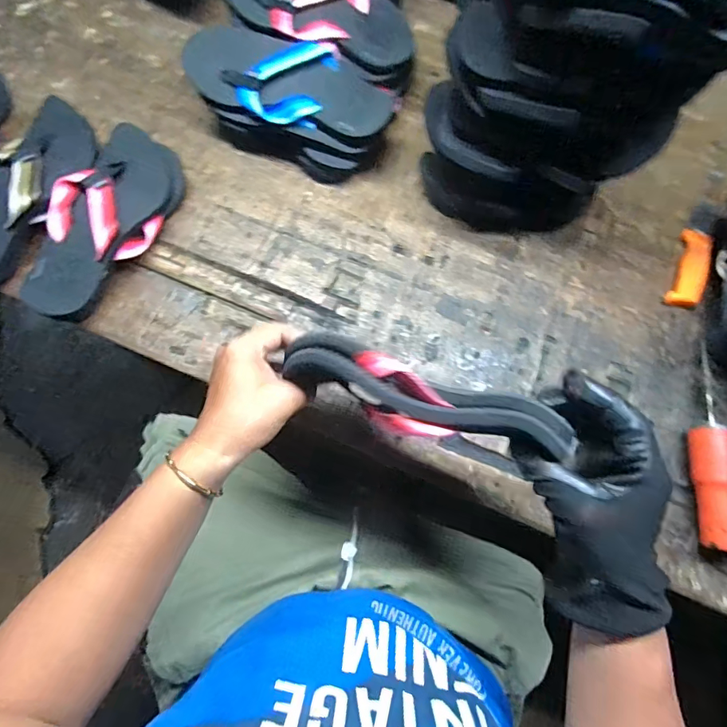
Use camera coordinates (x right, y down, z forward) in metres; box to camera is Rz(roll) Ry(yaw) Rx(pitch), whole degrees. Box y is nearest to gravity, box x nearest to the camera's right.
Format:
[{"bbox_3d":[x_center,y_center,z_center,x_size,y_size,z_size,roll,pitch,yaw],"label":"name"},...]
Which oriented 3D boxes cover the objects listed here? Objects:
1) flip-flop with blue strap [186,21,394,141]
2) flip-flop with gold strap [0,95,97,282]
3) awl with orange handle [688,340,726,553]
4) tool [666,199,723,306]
[{"bbox_3d":[-0.089,-0.339,0.539,0.249,0.043,0.111,10,74,0],"label":"flip-flop with blue strap"},{"bbox_3d":[-0.410,-0.203,0.523,0.098,0.060,0.236,25,75,4],"label":"flip-flop with gold strap"},{"bbox_3d":[0.383,0.090,0.490,0.032,0.044,0.215,9,74,1],"label":"awl with orange handle"},{"bbox_3d":[0.428,-0.142,0.569,0.038,0.016,0.163,25,75,5],"label":"tool"}]

